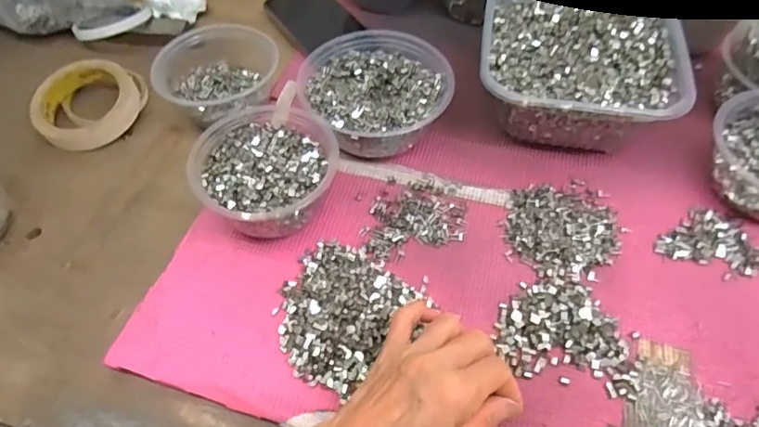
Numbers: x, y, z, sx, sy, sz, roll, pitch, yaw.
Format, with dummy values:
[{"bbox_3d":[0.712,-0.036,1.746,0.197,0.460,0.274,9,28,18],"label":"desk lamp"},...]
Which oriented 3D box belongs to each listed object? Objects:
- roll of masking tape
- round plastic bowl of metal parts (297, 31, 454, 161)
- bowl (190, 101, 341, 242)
[{"bbox_3d":[-0.295,-0.110,0.526,0.096,0.032,0.096,-1,57,1],"label":"roll of masking tape"},{"bbox_3d":[-0.004,-0.111,0.493,0.129,0.059,0.130,-1,57,1],"label":"round plastic bowl of metal parts"},{"bbox_3d":[-0.094,-0.032,0.440,0.119,0.059,0.113,31,63,20],"label":"bowl"}]

